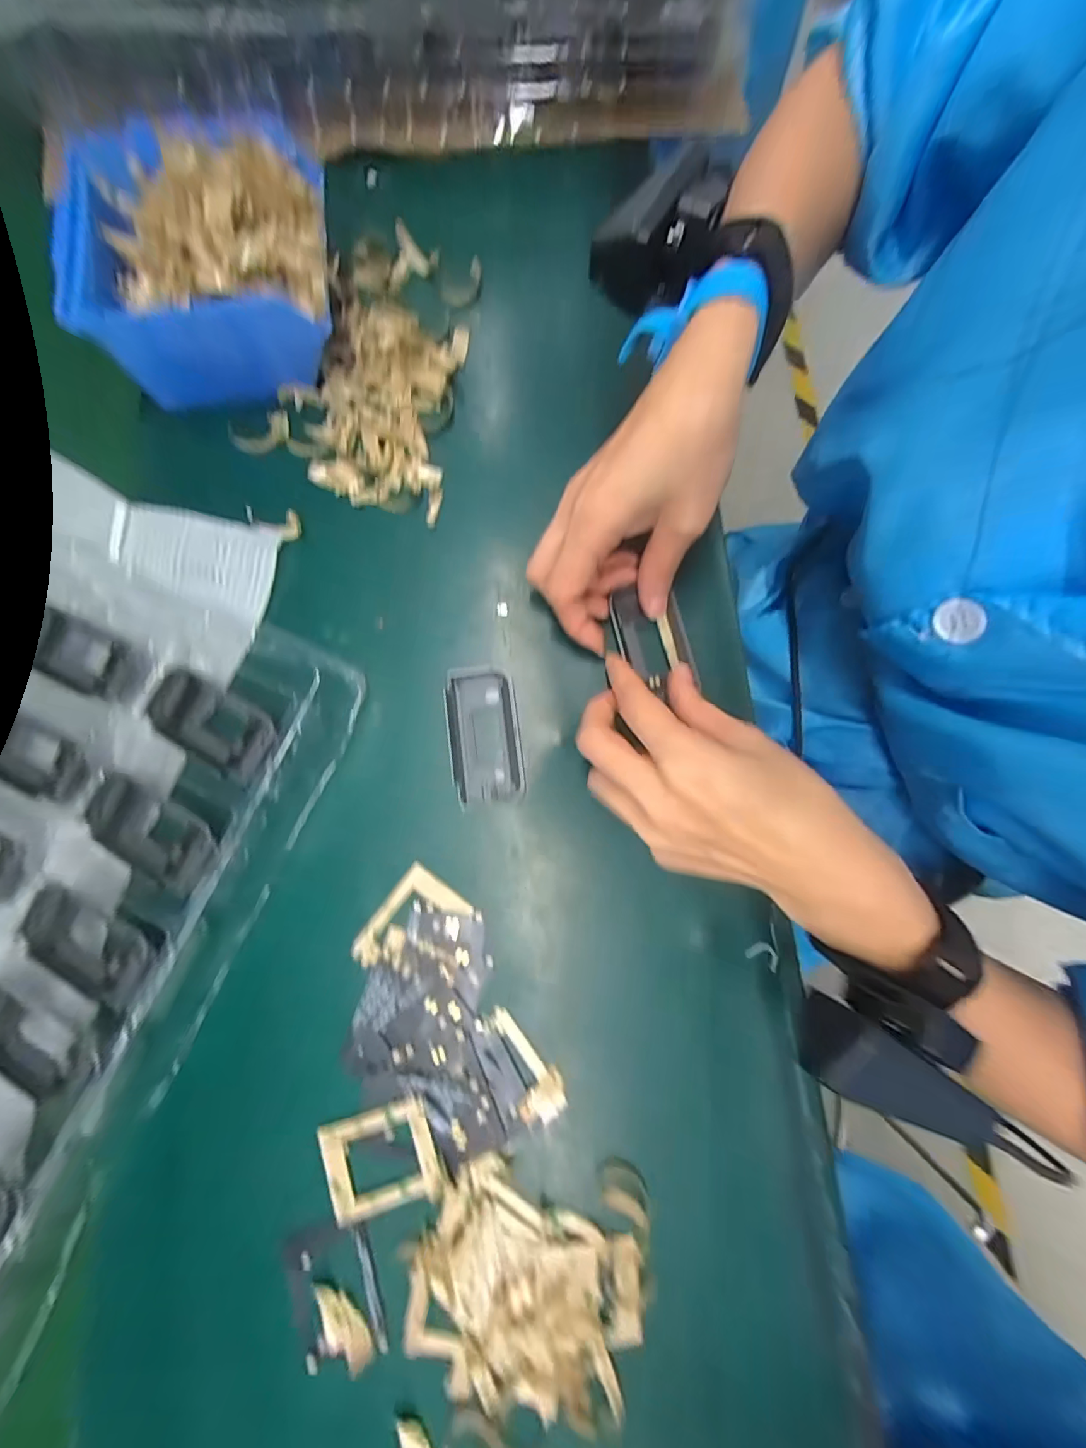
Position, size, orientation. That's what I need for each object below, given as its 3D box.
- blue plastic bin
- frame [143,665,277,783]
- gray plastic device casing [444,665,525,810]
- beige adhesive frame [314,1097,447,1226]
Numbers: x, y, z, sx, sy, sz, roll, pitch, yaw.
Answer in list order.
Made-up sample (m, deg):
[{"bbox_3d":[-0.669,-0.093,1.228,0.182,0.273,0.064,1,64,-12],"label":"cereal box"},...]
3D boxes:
[{"bbox_3d":[-0.195,-0.268,0.282,0.141,0.062,0.127,-8,79,-5],"label":"blue plastic bin"},{"bbox_3d":[-0.171,-0.001,0.249,0.074,0.010,0.035,27,82,7],"label":"frame"},{"bbox_3d":[-0.033,0.006,0.268,0.038,0.008,0.075,-9,79,1],"label":"gray plastic device casing"},{"bbox_3d":[-0.077,0.209,0.230,0.052,0.004,0.043,-20,79,-1],"label":"beige adhesive frame"}]

